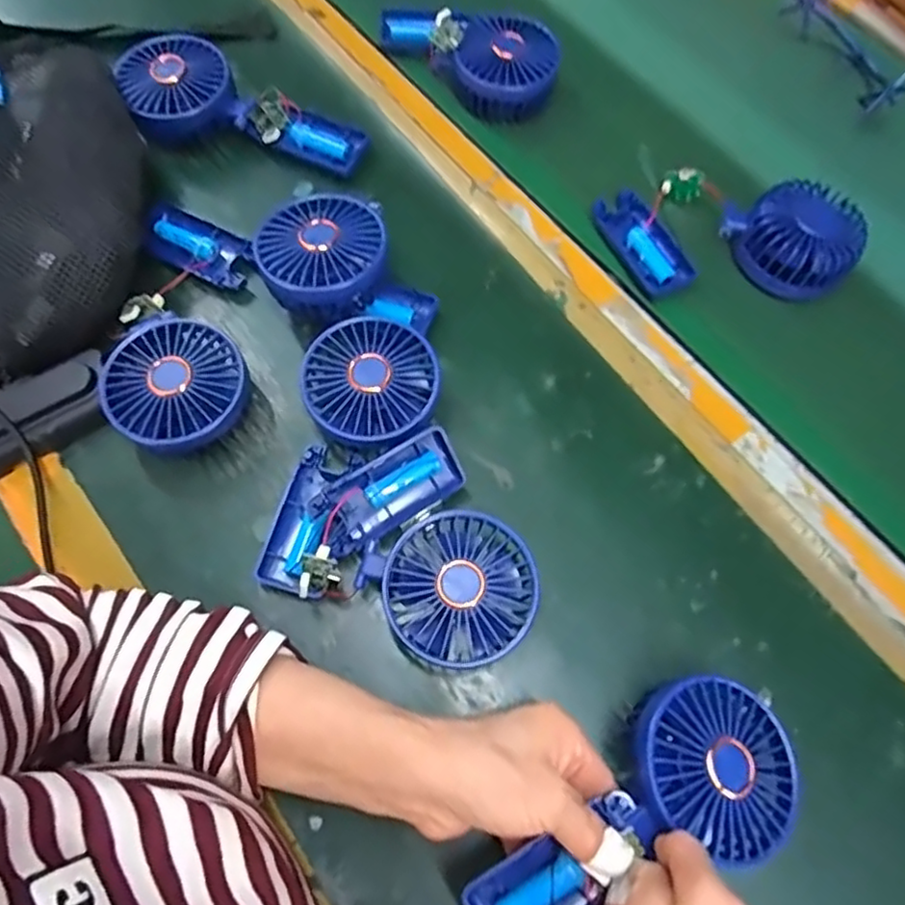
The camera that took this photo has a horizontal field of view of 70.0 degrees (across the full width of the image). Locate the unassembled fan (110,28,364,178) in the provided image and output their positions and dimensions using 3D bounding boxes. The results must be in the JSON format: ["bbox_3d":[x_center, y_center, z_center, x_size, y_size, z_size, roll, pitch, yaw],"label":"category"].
[{"bbox_3d":[-0.165,-0.278,0.513,0.198,0.041,0.094,8,67,0],"label":"unassembled fan"}]

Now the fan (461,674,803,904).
[{"bbox_3d":[0.093,0.187,0.323,0.182,0.037,0.083,-33,72,-11],"label":"fan"}]

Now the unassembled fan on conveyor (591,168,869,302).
[{"bbox_3d":[0.209,-0.171,0.491,0.185,0.044,0.107,4,67,-2],"label":"unassembled fan on conveyor"}]

